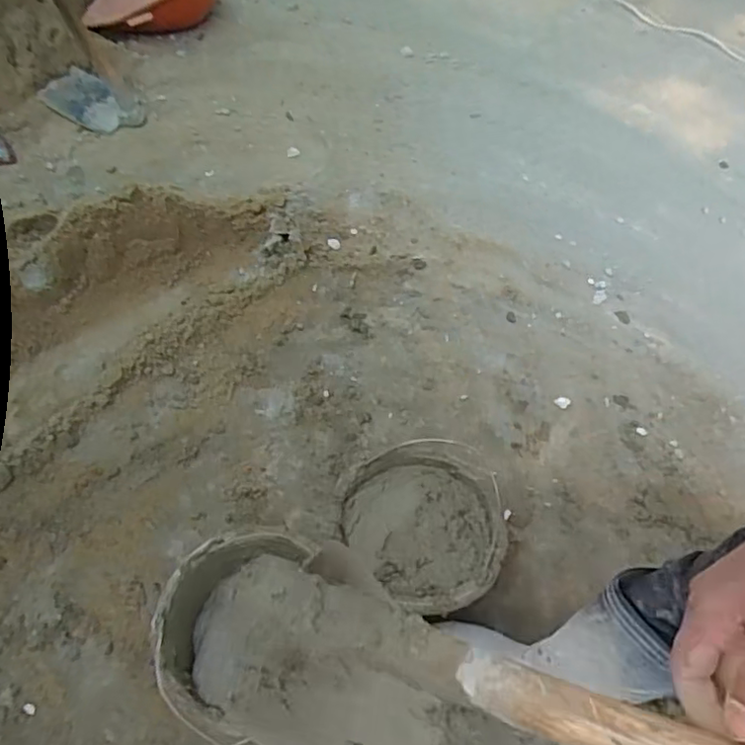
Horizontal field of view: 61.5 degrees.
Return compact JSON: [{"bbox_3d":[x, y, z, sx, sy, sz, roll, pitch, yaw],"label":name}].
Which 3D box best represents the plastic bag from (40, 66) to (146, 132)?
[{"bbox_3d":[-0.743,-0.717,1.678,0.242,0.072,0.152,27,59,16],"label":"plastic bag"}]

